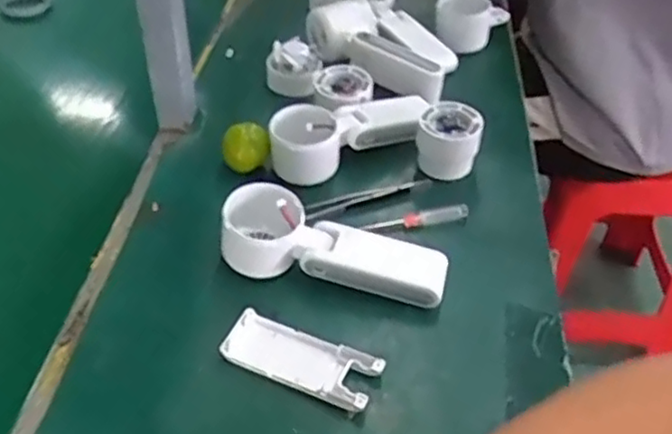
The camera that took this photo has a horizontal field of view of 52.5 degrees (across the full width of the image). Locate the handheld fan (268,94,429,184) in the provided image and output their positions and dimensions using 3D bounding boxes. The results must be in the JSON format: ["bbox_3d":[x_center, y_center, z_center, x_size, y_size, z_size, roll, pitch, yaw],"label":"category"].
[{"bbox_3d":[0.012,-0.075,0.610,0.141,0.046,0.051,-17,47,-19],"label":"handheld fan"}]

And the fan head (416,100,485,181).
[{"bbox_3d":[0.099,-0.066,0.599,0.055,0.048,0.053,15,45,14],"label":"fan head"}]

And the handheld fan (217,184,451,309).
[{"bbox_3d":[0.000,0.019,0.510,0.168,0.056,0.055,10,44,8],"label":"handheld fan"}]

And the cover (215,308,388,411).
[{"bbox_3d":[-0.023,0.096,0.464,0.106,0.013,0.043,18,46,16],"label":"cover"}]

